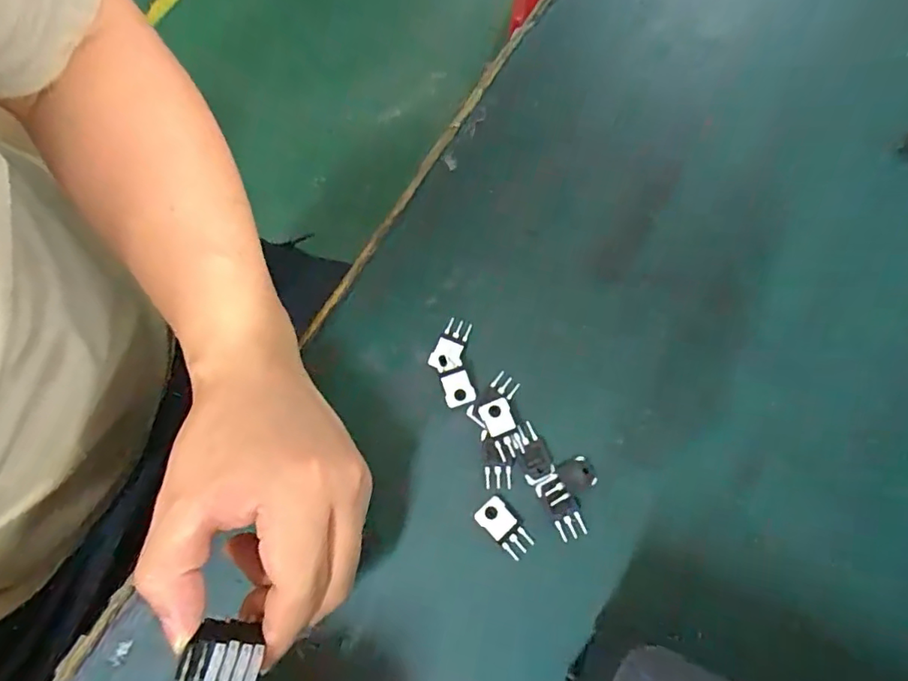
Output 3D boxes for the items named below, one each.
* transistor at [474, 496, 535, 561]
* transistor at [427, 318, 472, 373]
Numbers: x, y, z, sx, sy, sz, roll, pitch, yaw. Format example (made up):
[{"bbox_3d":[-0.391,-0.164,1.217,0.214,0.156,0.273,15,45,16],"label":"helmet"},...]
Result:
[{"bbox_3d":[0.025,0.094,0.280,0.030,0.004,0.016,43,79,13],"label":"transistor"},{"bbox_3d":[-0.001,0.004,0.310,0.016,0.009,0.031,26,76,9],"label":"transistor"}]

